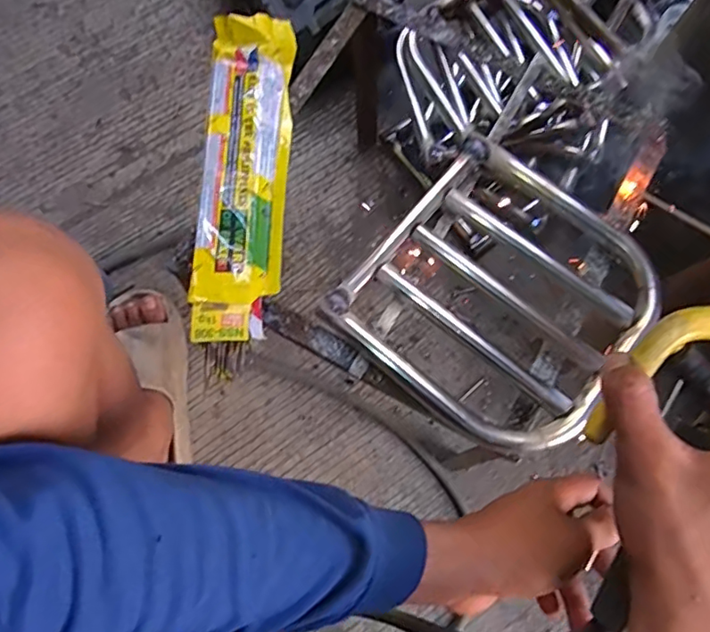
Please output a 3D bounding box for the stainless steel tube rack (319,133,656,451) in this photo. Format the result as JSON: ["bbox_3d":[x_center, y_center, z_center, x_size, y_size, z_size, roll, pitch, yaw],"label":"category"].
[{"bbox_3d":[0.135,-0.021,0.508,0.236,0.038,0.246,38,78,10],"label":"stainless steel tube rack"}]

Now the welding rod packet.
[{"bbox_3d":[-0.104,-0.130,0.529,0.077,0.027,0.367,0,75,0],"label":"welding rod packet"}]

